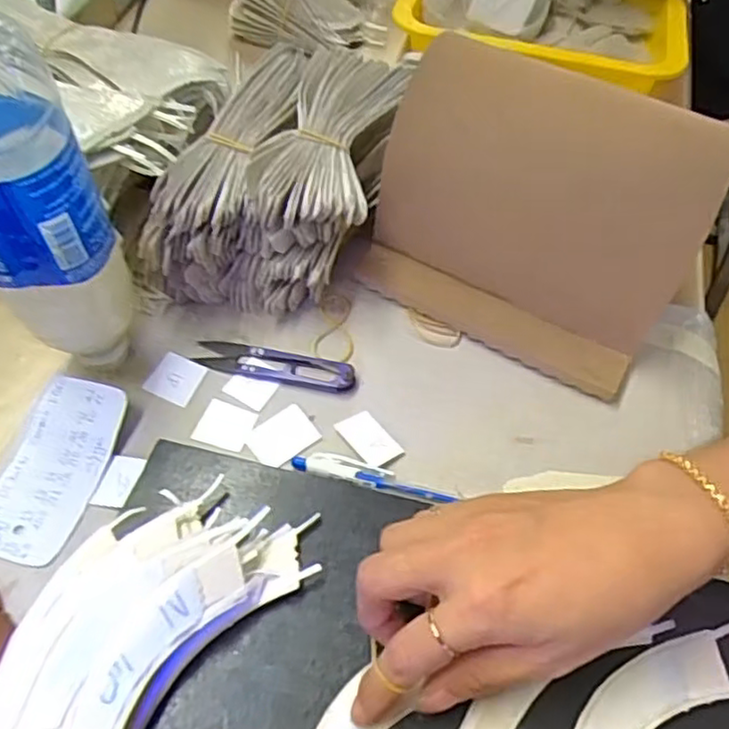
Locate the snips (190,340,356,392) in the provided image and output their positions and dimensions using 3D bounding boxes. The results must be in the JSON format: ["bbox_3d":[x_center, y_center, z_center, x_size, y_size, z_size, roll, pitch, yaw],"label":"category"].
[{"bbox_3d":[-0.055,-0.001,0.421,0.099,0.009,0.023,11,55,5],"label":"snips"}]

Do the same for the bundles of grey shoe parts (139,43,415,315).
[{"bbox_3d":[-0.052,-0.134,0.466,0.129,0.087,0.214,12,55,6],"label":"bundles of grey shoe parts"}]

